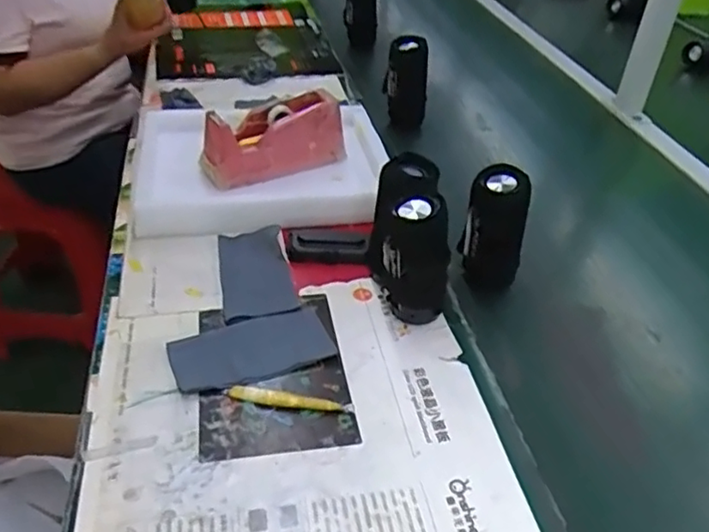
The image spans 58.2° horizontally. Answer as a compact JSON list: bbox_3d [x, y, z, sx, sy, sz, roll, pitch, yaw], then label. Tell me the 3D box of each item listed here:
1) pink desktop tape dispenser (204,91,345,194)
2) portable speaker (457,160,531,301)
[{"bbox_3d":[-0.116,-0.177,0.912,0.201,0.105,0.062,-16,41,-26],"label":"pink desktop tape dispenser"},{"bbox_3d":[0.166,-0.039,0.759,0.071,0.151,0.056,12,37,9],"label":"portable speaker"}]

